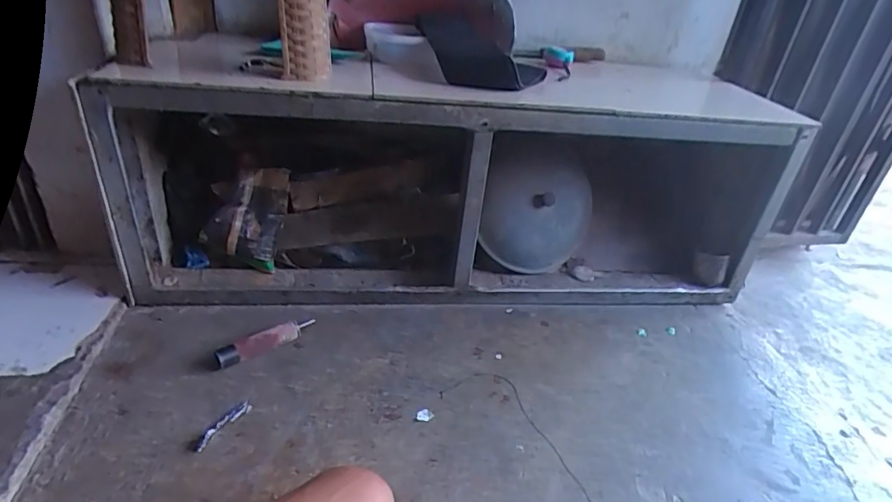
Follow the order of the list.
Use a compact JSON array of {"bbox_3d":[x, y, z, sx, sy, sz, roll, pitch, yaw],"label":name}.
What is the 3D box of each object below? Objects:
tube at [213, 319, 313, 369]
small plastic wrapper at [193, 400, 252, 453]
[{"bbox_3d":[-0.297,0.151,0.847,0.158,0.029,0.029,-16,39,-34],"label":"tube"},{"bbox_3d":[-0.310,0.242,0.714,0.021,0.008,0.092,23,34,23],"label":"small plastic wrapper"}]

